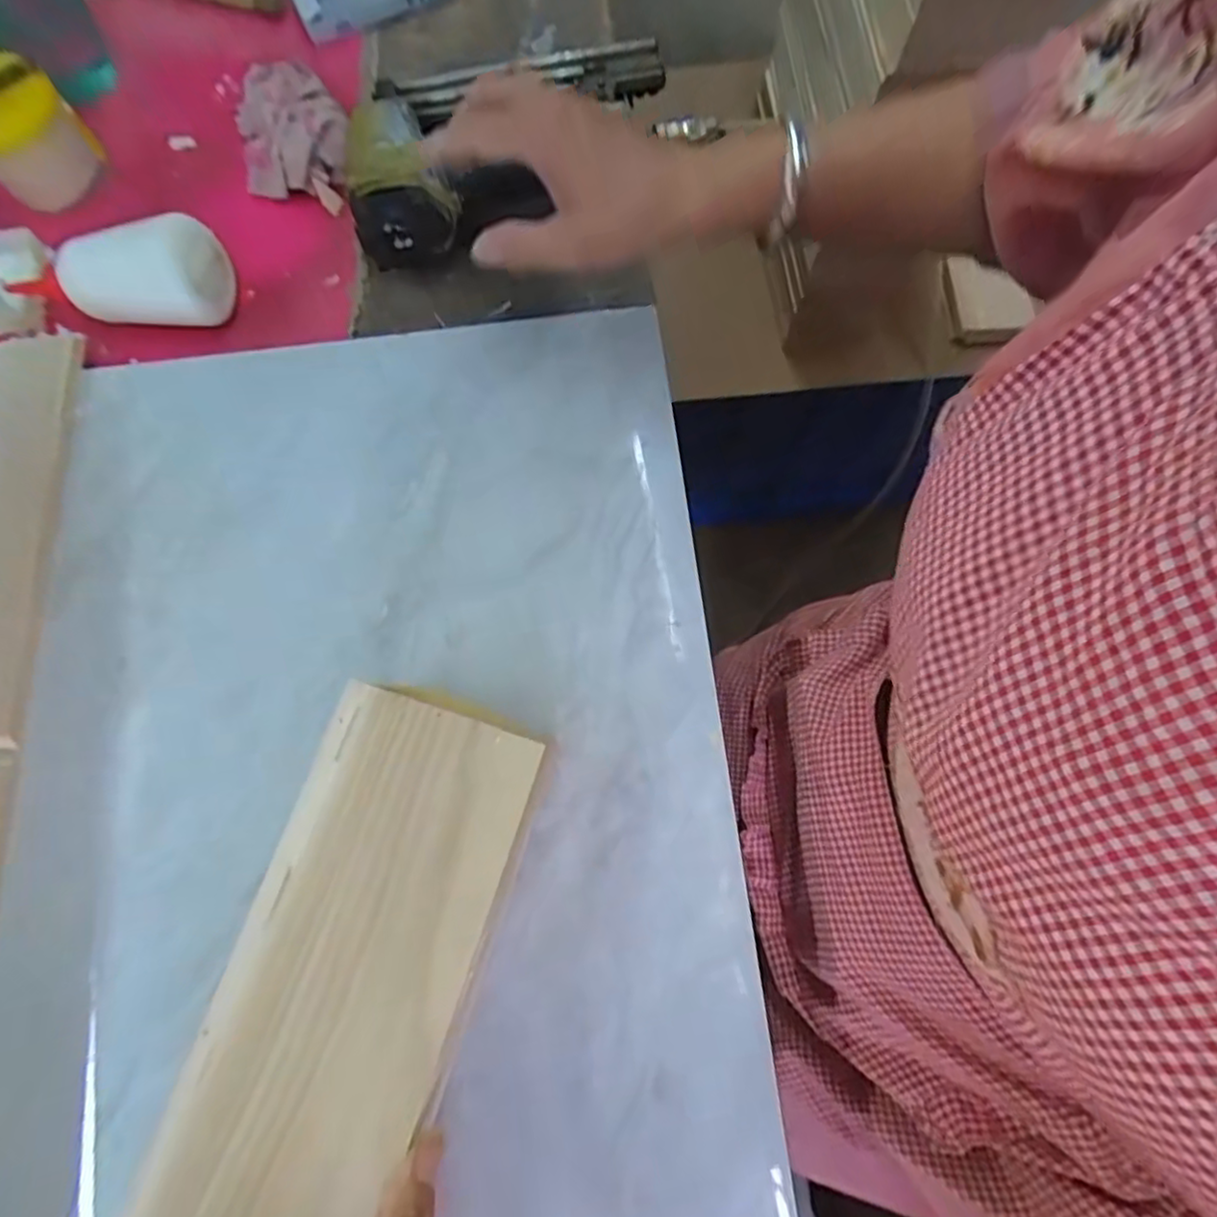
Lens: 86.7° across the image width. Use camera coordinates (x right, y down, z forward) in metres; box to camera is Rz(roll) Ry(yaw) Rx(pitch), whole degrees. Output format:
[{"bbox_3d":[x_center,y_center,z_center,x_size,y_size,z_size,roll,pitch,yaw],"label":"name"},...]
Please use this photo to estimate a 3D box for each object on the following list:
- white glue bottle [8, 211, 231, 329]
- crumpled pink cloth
[{"bbox_3d":[-0.340,-0.226,0.439,0.158,0.060,0.053,-1,75,1],"label":"white glue bottle"},{"bbox_3d":[-0.235,-0.353,0.481,0.082,0.041,0.124,-16,75,-3],"label":"crumpled pink cloth"}]

